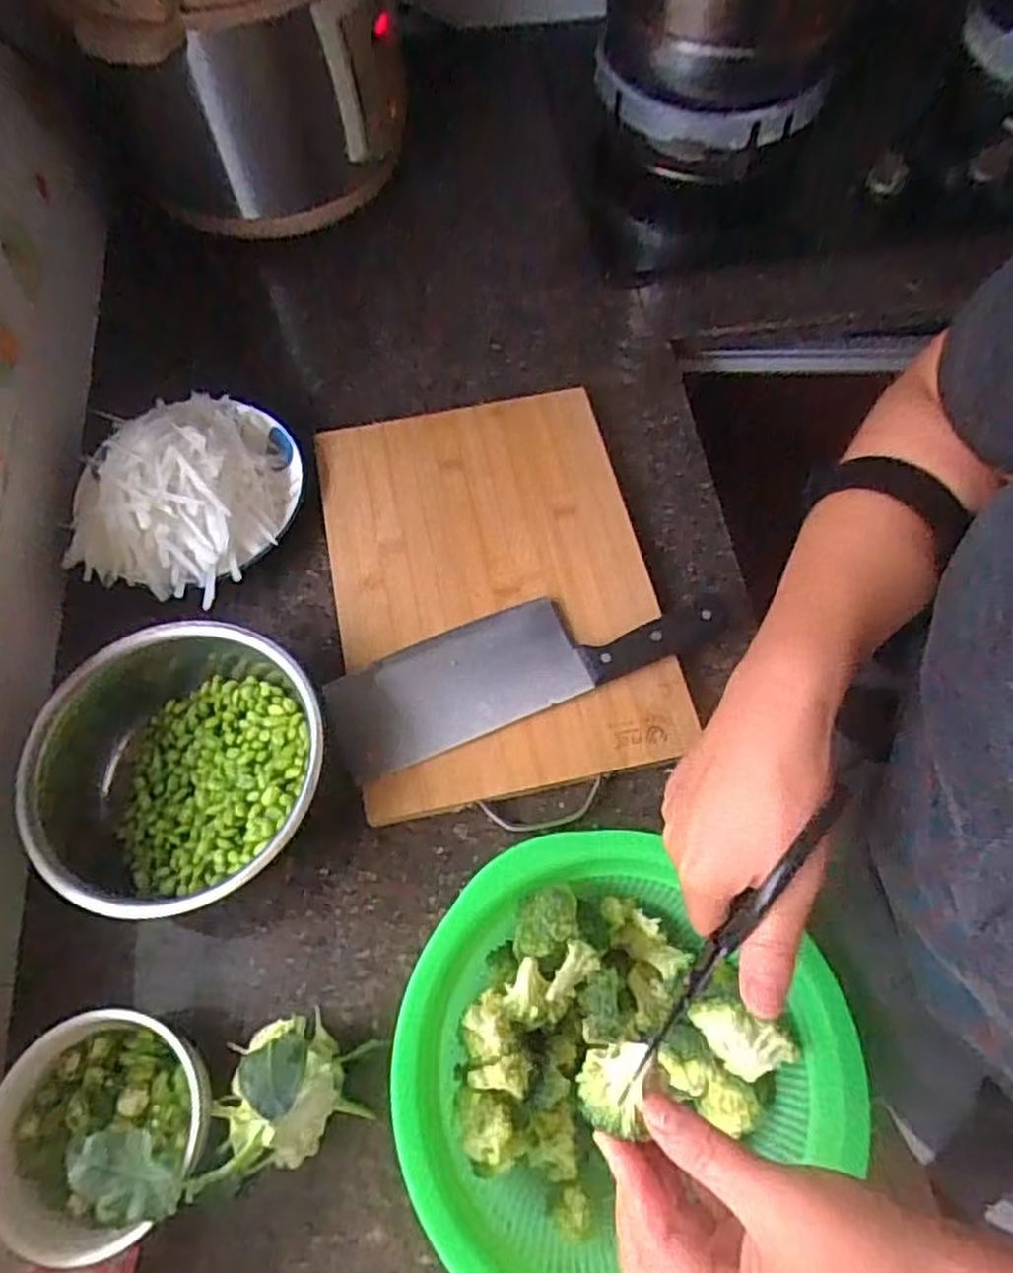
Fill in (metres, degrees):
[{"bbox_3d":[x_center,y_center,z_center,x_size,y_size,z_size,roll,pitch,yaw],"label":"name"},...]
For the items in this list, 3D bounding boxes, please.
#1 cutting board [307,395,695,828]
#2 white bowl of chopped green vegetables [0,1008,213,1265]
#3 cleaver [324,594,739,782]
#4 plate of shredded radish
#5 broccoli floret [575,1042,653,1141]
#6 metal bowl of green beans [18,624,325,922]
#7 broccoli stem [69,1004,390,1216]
[{"bbox_3d":[-0.011,-0.041,0.590,0.235,0.020,0.346,-12,66,-5],"label":"cutting board"},{"bbox_3d":[-0.214,0.266,0.415,0.105,0.068,0.108,0,66,0],"label":"white bowl of chopped green vegetables"},{"bbox_3d":[0.017,0.010,0.556,0.296,0.016,0.088,-21,68,-9],"label":"cleaver"},{"bbox_3d":[-0.252,-0.117,0.591,0.153,0.063,0.179,10,67,5],"label":"plate of shredded radish"},{"bbox_3d":[0.045,0.187,0.318,0.029,0.023,0.030,-1,66,0],"label":"broccoli floret"},{"bbox_3d":[-0.207,0.087,0.498,0.171,0.066,0.180,0,66,0],"label":"metal bowl of green beans"},{"bbox_3d":[-0.143,0.260,0.407,0.134,0.102,0.063,-28,69,-12],"label":"broccoli stem"}]

